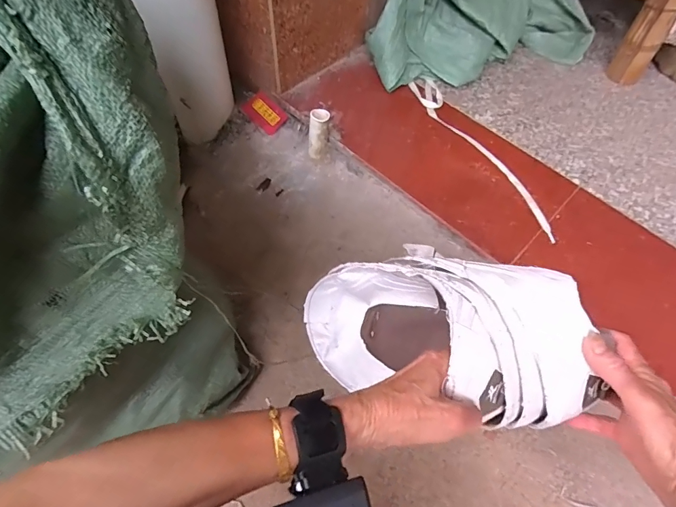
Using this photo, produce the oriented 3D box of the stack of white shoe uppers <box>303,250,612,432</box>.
[{"bbox_3d":[0.086,0.073,0.410,0.278,0.123,0.127,-2,52,44],"label":"stack of white shoe uppers"}]

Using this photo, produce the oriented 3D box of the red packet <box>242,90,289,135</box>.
[{"bbox_3d":[-0.136,-0.263,0.752,0.051,0.005,0.092,-43,71,0],"label":"red packet"}]

